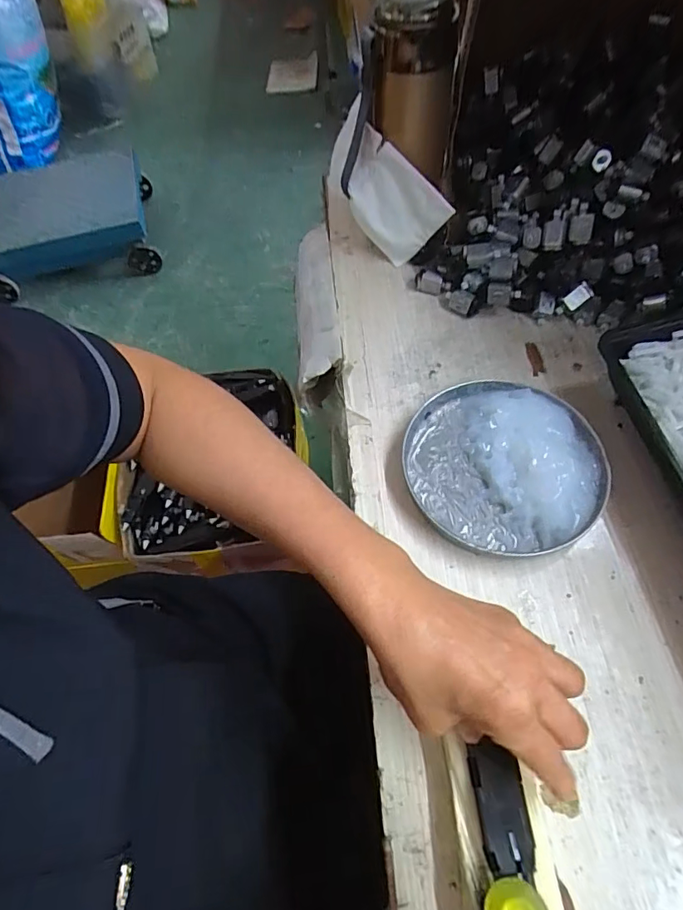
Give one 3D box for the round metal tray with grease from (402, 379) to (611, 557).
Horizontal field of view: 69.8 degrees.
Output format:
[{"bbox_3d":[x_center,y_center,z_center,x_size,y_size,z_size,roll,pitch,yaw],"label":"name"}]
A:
[{"bbox_3d":[0.122,0.002,0.368,0.141,0.029,0.135,-2,60,3],"label":"round metal tray with grease"}]

